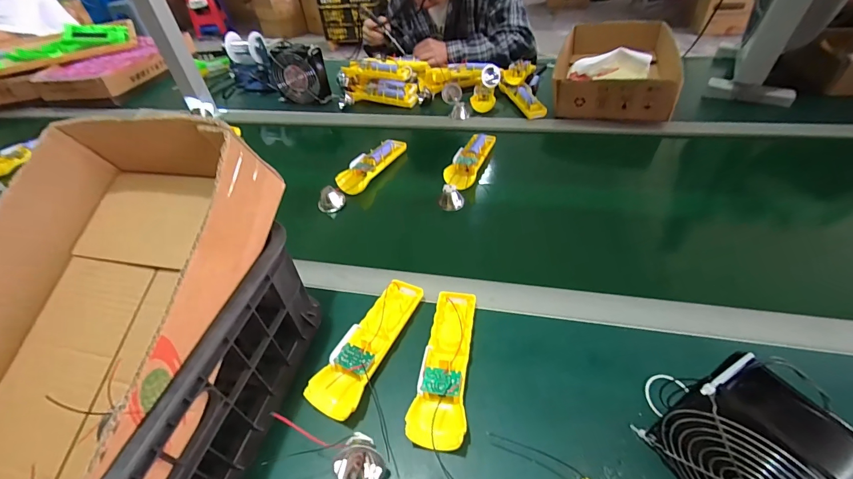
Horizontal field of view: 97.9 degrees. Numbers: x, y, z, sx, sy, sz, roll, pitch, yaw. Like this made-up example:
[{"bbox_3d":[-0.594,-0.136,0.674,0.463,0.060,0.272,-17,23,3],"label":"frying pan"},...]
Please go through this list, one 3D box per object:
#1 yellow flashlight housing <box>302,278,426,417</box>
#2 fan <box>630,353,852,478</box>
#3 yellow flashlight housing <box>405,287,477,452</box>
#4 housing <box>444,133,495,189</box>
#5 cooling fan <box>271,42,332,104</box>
[{"bbox_3d":[-0.059,0.108,0.402,0.052,0.022,0.166,18,49,23],"label":"yellow flashlight housing"},{"bbox_3d":[0.231,0.161,0.249,0.044,0.125,0.131,-25,45,-19],"label":"fan"},{"bbox_3d":[0.019,0.121,0.377,0.050,0.025,0.168,3,45,9],"label":"yellow flashlight housing"},{"bbox_3d":[0.075,-0.139,0.651,0.052,0.023,0.171,13,47,18],"label":"housing"},{"bbox_3d":[-0.298,-0.389,0.875,0.127,0.117,0.046,8,46,14],"label":"cooling fan"}]

